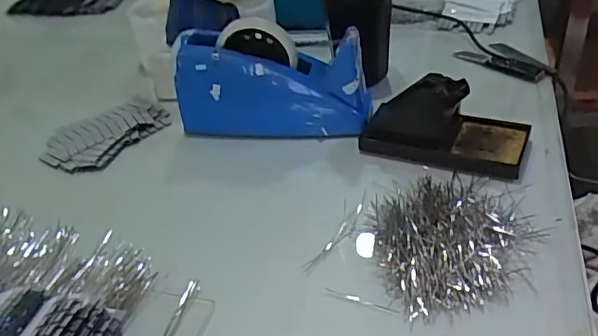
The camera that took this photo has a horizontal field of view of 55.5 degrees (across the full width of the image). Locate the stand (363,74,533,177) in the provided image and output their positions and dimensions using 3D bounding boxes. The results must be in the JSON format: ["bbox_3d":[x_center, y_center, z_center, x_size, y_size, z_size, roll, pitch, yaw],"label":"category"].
[{"bbox_3d":[0.144,-0.052,0.568,0.162,0.070,0.079,8,39,18],"label":"stand"}]

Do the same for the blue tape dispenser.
[{"bbox_3d":[-0.029,-0.094,0.632,0.208,0.106,0.069,1,37,11],"label":"blue tape dispenser"}]

